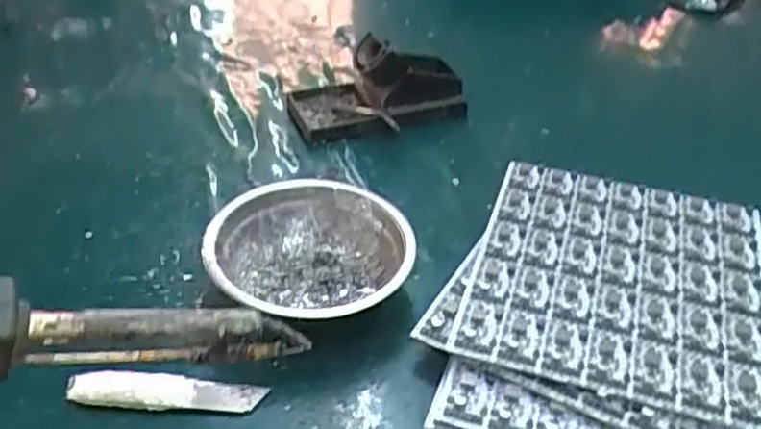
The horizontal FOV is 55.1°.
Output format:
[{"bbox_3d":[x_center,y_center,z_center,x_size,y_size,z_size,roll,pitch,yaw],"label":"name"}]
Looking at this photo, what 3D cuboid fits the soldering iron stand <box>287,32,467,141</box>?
[{"bbox_3d":[-0.003,-0.112,0.621,0.155,0.075,0.069,0,40,-3],"label":"soldering iron stand"}]

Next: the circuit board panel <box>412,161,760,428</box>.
[{"bbox_3d":[0.146,0.038,0.460,0.188,0.007,0.192,14,41,17],"label":"circuit board panel"}]

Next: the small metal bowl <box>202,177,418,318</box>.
[{"bbox_3d":[-0.041,0.024,0.467,0.123,0.043,0.117,2,40,-1],"label":"small metal bowl"}]

